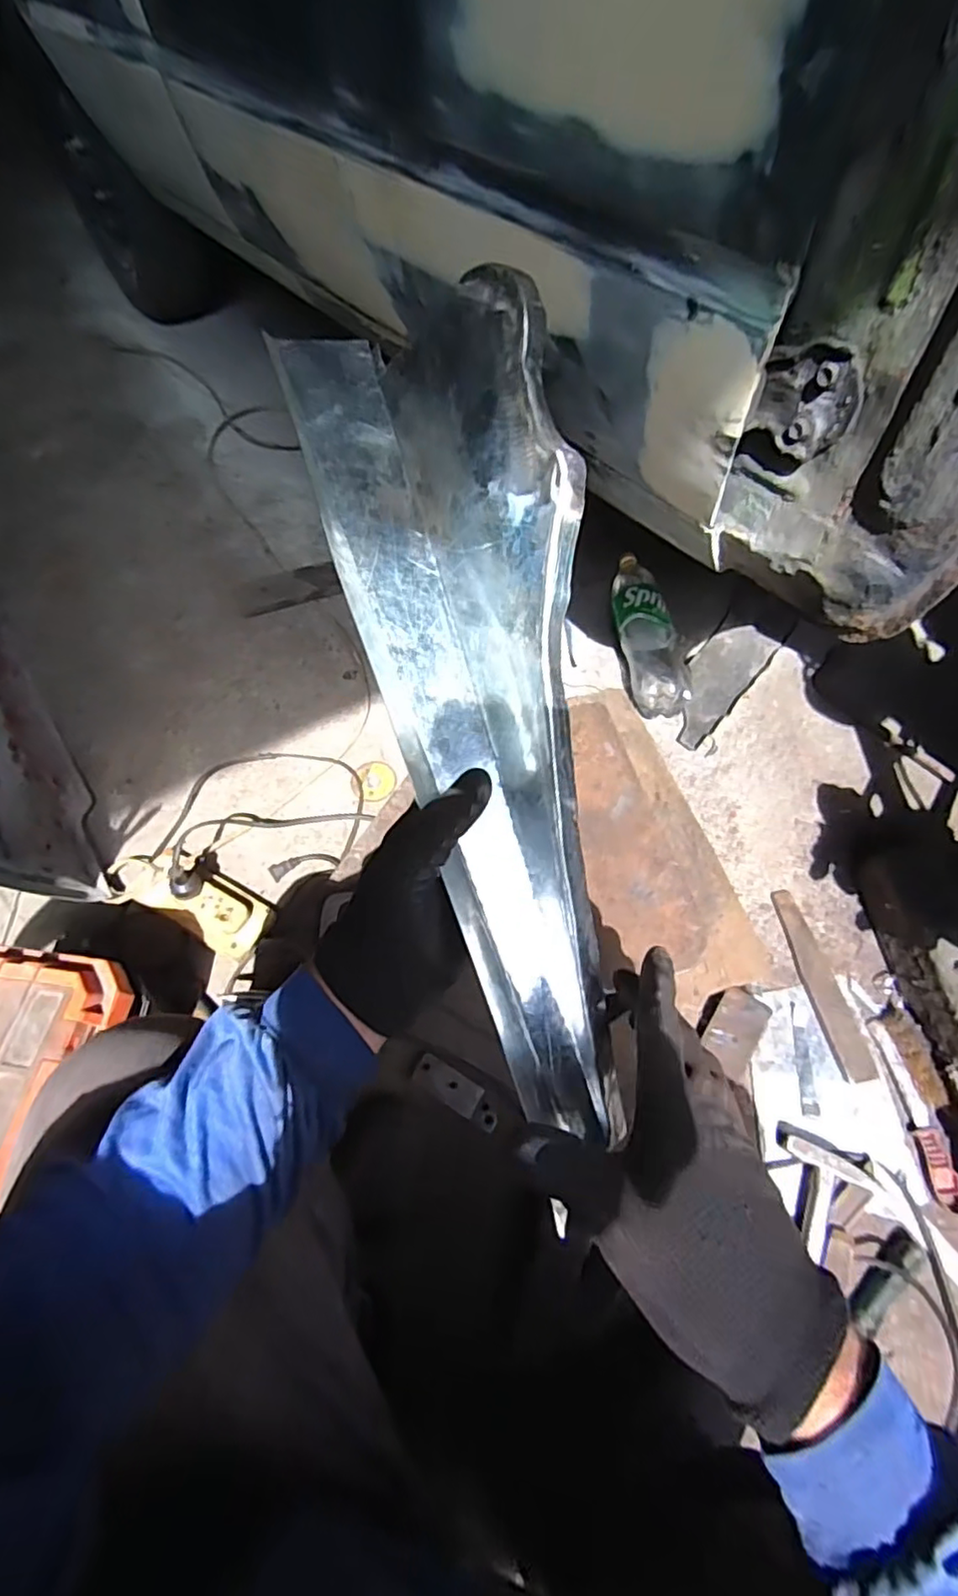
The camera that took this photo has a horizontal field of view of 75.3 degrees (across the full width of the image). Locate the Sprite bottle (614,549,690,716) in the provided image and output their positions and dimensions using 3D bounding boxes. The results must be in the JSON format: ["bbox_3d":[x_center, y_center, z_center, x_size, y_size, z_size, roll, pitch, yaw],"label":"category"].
[{"bbox_3d":[0.288,-0.291,1.066,0.105,0.086,0.319,-8,63,-6],"label":"Sprite bottle"}]

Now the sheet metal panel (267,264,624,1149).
[{"bbox_3d":[0.001,-0.053,0.376,0.131,0.107,0.517,-12,90,-9],"label":"sheet metal panel"}]

